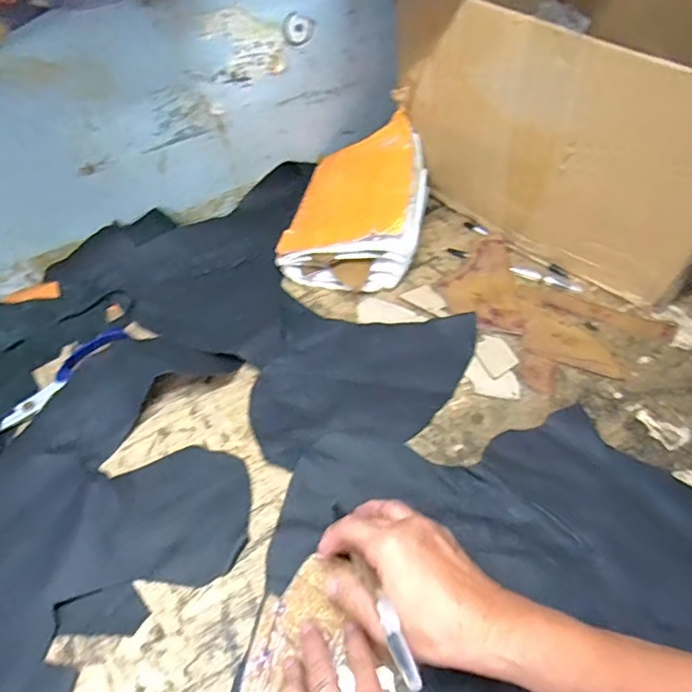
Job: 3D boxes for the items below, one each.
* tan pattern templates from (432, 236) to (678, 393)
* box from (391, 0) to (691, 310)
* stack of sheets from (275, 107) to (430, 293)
[{"bbox_3d":[0.197,-0.029,0.552,0.206,0.009,0.152,36,61,25],"label":"tan pattern templates"},{"bbox_3d":[0.304,-0.286,0.607,0.379,0.255,0.383,-36,57,-27],"label":"box"},{"bbox_3d":[0.016,-0.164,0.615,0.144,0.089,0.204,9,50,9],"label":"stack of sheets"}]

